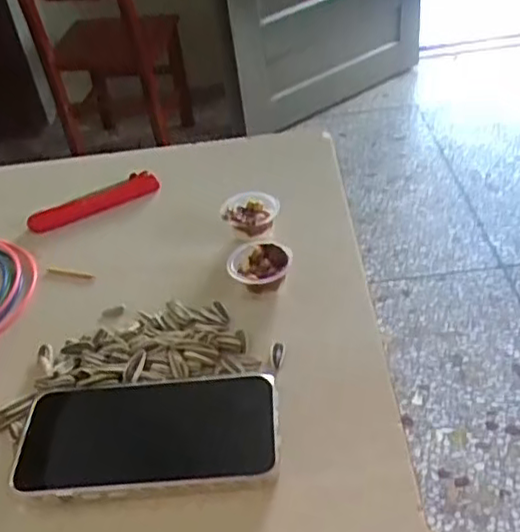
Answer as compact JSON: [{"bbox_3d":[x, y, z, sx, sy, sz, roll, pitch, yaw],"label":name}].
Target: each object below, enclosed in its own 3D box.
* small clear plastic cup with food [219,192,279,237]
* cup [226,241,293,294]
[{"bbox_3d":[-0.008,-0.035,0.505,0.041,0.028,0.038,-4,41,4],"label":"small clear plastic cup with food"},{"bbox_3d":[0.001,0.003,0.462,0.041,0.024,0.046,8,43,17],"label":"cup"}]

